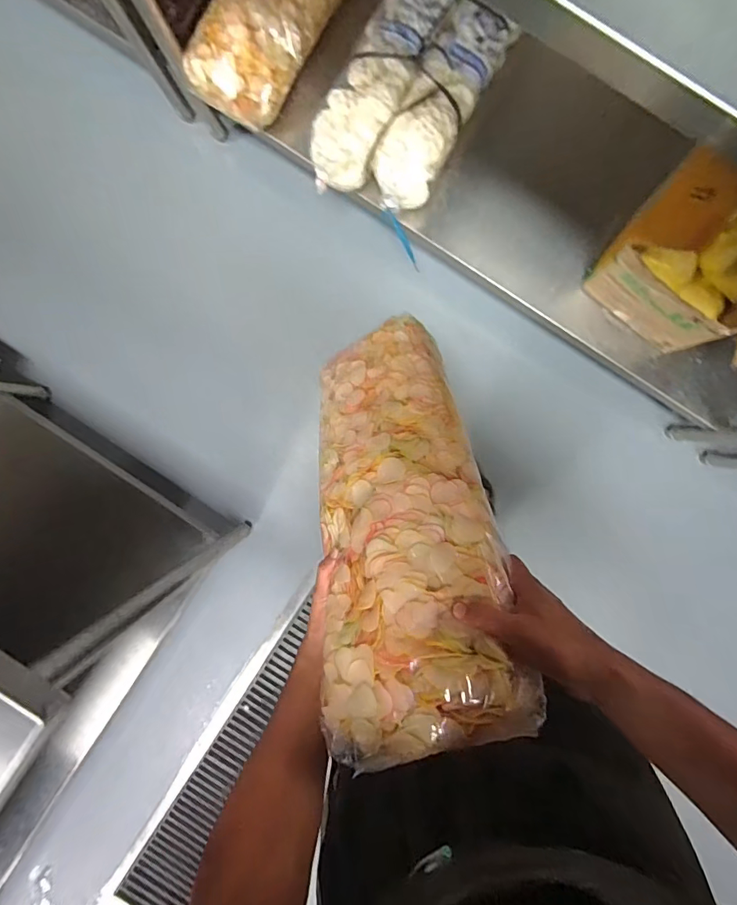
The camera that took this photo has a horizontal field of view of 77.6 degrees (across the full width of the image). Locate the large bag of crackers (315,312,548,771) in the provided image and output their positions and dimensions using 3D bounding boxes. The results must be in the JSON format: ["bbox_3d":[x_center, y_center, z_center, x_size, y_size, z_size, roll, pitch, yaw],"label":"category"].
[{"bbox_3d":[0.035,0.036,0.536,0.178,0.096,0.534,-8,49,3],"label":"large bag of crackers"}]

